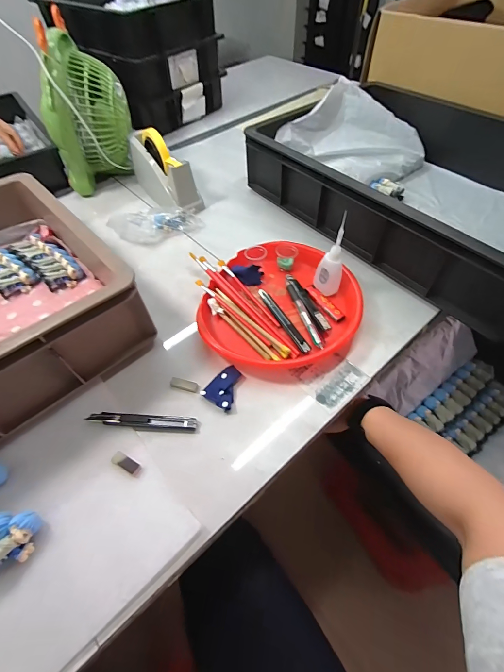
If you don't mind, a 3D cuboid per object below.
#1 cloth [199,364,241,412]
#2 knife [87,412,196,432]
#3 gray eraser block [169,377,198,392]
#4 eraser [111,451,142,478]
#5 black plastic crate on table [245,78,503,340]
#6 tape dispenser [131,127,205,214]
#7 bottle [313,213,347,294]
[{"bbox_3d":[-0.034,0.068,0.424,0.046,0.011,0.057,31,61,22],"label":"cloth"},{"bbox_3d":[-0.139,0.107,0.399,0.137,0.009,0.021,2,54,4],"label":"knife"},{"bbox_3d":[-0.093,0.067,0.430,0.039,0.008,0.014,12,55,11],"label":"gray eraser block"},{"bbox_3d":[-0.145,0.149,0.366,0.041,0.004,0.014,22,58,17],"label":"eraser"},{"bbox_3d":[0.310,-0.295,0.594,0.385,0.121,0.586,-32,59,-19],"label":"black plastic crate on table"},{"bbox_3d":[-0.189,-0.356,0.673,0.078,0.116,0.220,-30,58,-18],"label":"tape dispenser"},{"bbox_3d":[0.120,-0.117,0.474,0.033,0.126,0.034,-19,55,-11],"label":"bottle"}]

